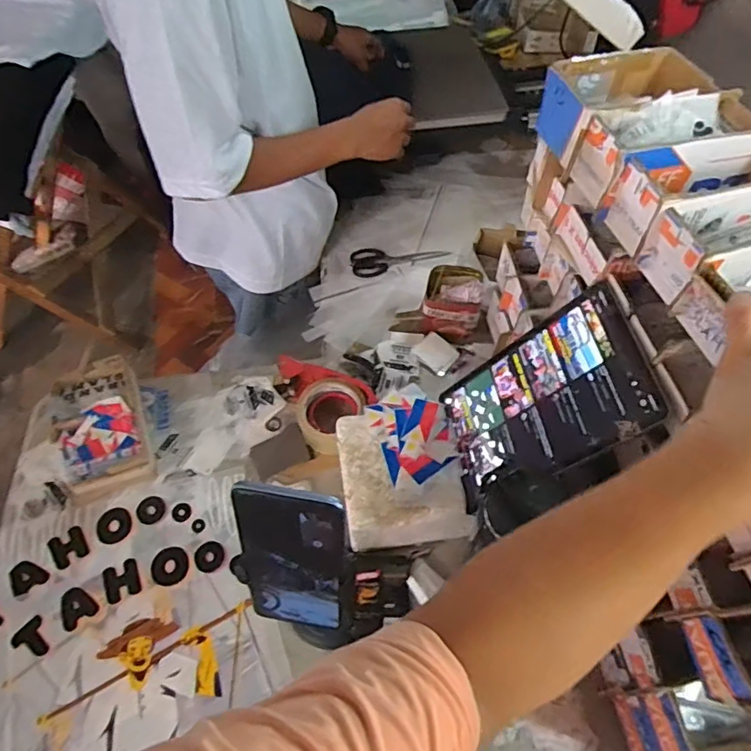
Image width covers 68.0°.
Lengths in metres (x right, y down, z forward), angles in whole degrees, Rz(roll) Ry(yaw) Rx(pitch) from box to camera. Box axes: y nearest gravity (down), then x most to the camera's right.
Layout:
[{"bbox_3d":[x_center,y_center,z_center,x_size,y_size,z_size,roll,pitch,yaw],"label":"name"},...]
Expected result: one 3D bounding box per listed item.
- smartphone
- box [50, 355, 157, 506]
[{"bbox_3d":[-0.059,0.138,0.402,0.075,0.160,0.008,8,39,7],"label":"smartphone"},{"bbox_3d":[-0.382,0.067,0.768,0.123,0.073,0.180,-21,58,-13],"label":"box"}]

